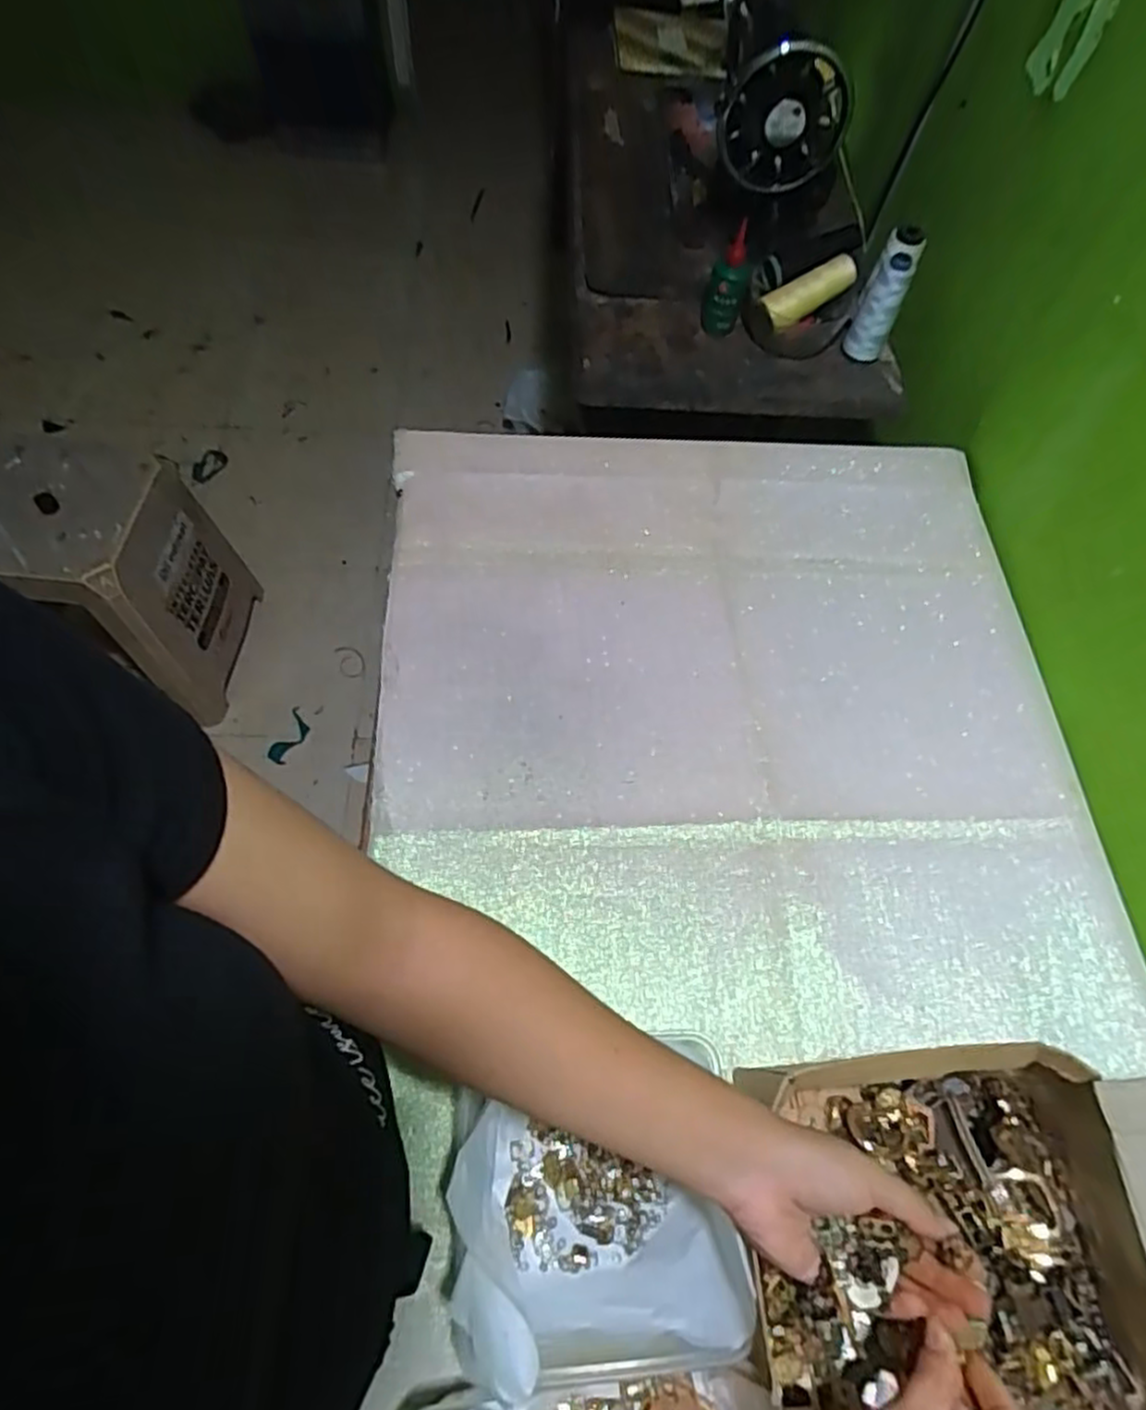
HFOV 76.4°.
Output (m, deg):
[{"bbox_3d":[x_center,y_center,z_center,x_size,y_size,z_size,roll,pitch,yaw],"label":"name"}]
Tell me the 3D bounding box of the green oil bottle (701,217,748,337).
[{"bbox_3d":[0.176,-0.479,0.833,0.043,0.112,0.035,15,62,4],"label":"green oil bottle"}]

